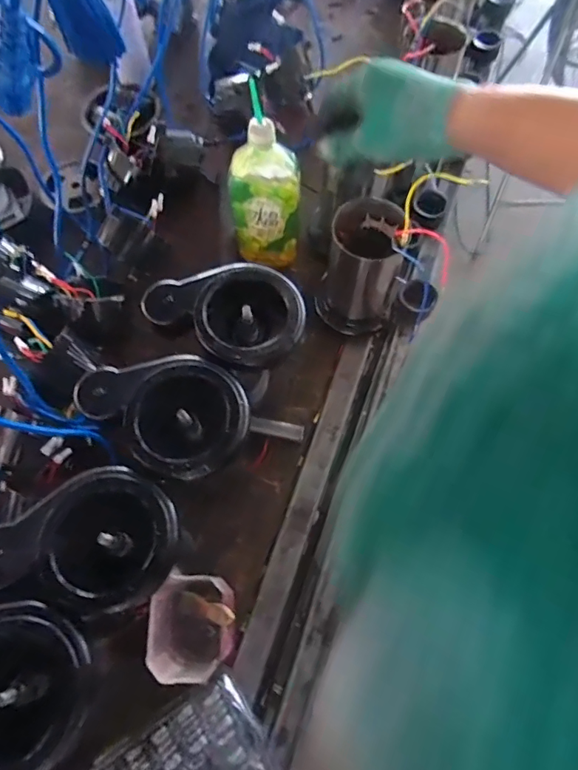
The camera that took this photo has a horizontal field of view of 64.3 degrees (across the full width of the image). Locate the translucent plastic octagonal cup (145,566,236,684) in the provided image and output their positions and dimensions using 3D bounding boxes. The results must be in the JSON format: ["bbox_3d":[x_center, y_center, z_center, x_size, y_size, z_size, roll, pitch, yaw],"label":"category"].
[{"bbox_3d":[-0.100,0.246,0.481,0.081,0.091,0.093,-2,70,0],"label":"translucent plastic octagonal cup"}]

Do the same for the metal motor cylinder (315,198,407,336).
[{"bbox_3d":[0.097,-0.153,0.613,0.102,0.152,0.108,14,71,5],"label":"metal motor cylinder"}]

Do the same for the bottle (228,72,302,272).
[{"bbox_3d":[-0.031,-0.258,0.632,0.095,0.212,0.066,9,69,1],"label":"bottle"}]

